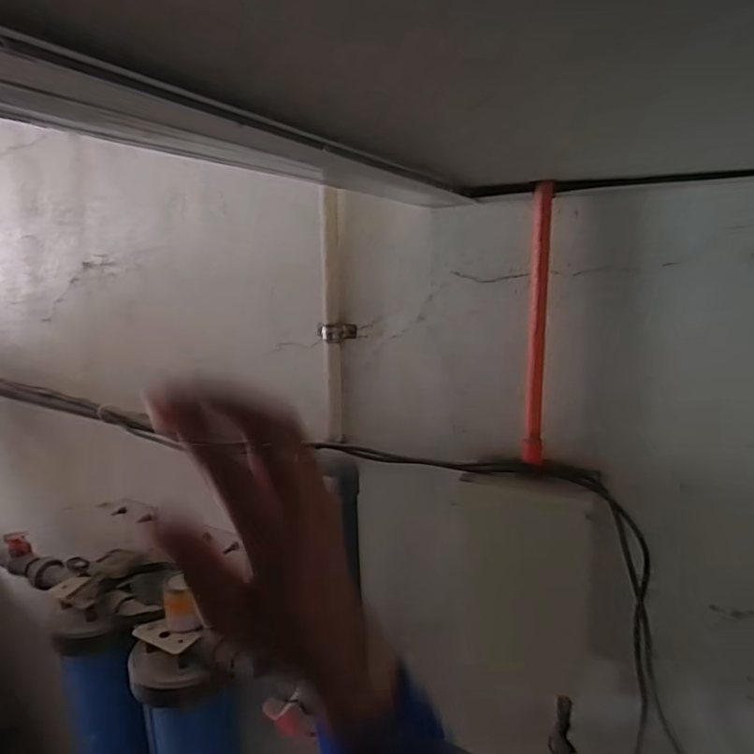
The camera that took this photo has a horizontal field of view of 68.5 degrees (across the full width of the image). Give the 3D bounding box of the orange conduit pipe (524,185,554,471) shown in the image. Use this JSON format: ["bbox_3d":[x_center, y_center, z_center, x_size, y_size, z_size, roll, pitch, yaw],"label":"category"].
[{"bbox_3d":[0.194,-0.059,0.668,0.022,0.327,0.027,1,11,12],"label":"orange conduit pipe"}]

